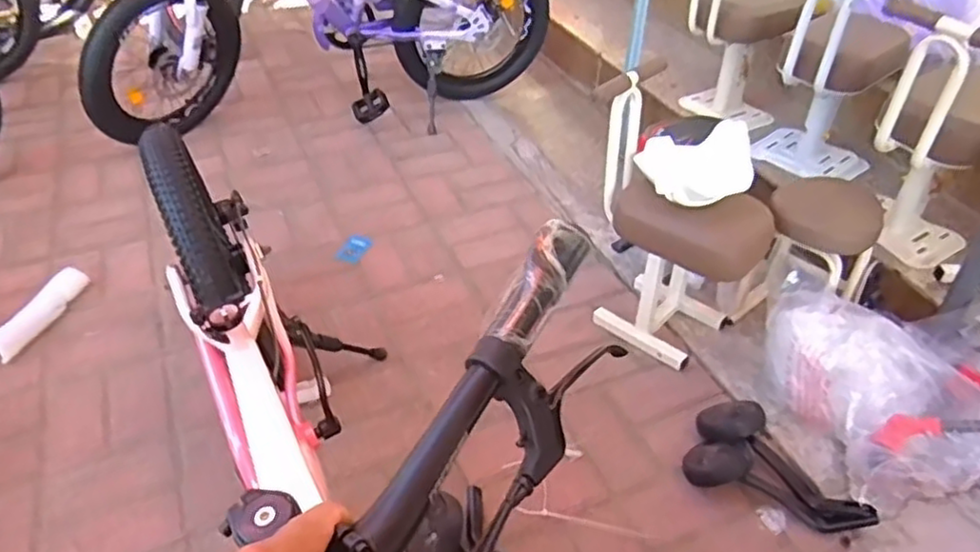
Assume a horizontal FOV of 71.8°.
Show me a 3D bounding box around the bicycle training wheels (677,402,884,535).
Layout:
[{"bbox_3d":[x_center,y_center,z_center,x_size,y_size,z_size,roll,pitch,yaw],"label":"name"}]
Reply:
[{"bbox_3d":[0.459,0.304,1.080,0.274,0.074,0.163,18,43,18],"label":"bicycle training wheels"}]

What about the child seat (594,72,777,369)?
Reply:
[{"bbox_3d":[0.331,-0.072,1.209,0.194,0.444,0.278,-23,47,-26],"label":"child seat"}]

